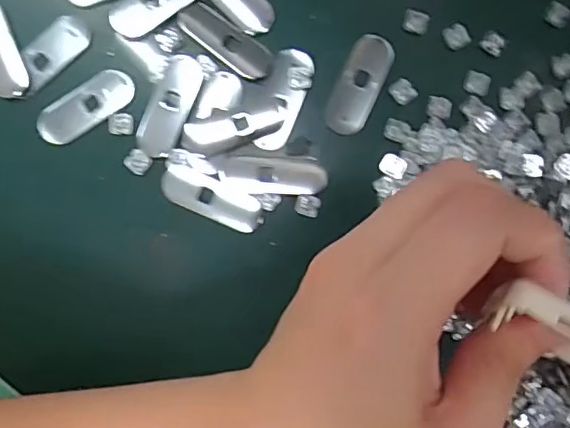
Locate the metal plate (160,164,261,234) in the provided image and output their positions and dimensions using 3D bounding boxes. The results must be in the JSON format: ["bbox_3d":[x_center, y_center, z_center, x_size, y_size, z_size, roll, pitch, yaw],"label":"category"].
[{"bbox_3d":[-0.036,-0.007,0.276,0.050,0.004,0.018,23,89,1],"label":"metal plate"}]

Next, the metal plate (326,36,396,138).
[{"bbox_3d":[0.037,-0.063,0.274,0.020,0.004,0.050,24,89,1],"label":"metal plate"}]

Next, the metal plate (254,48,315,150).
[{"bbox_3d":[0.000,-0.056,0.274,0.019,0.004,0.050,18,89,1],"label":"metal plate"}]

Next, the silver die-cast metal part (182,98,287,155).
[{"bbox_3d":[-0.024,-0.042,0.274,0.053,0.004,0.016,-16,89,0],"label":"silver die-cast metal part"}]

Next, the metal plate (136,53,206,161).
[{"bbox_3d":[-0.056,-0.053,0.277,0.020,0.004,0.050,26,89,1],"label":"metal plate"}]

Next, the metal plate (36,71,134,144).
[{"bbox_3d":[-0.099,-0.053,0.277,0.050,0.004,0.020,-34,89,0],"label":"metal plate"}]

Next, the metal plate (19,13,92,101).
[{"bbox_3d":[-0.117,-0.080,0.280,0.045,0.004,0.019,-42,89,0],"label":"metal plate"}]

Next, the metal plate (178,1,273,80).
[{"bbox_3d":[-0.029,-0.085,0.276,0.050,0.004,0.018,36,90,1],"label":"metal plate"}]

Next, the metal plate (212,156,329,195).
[{"bbox_3d":[-0.007,-0.018,0.275,0.053,0.004,0.017,5,89,1],"label":"metal plate"}]

